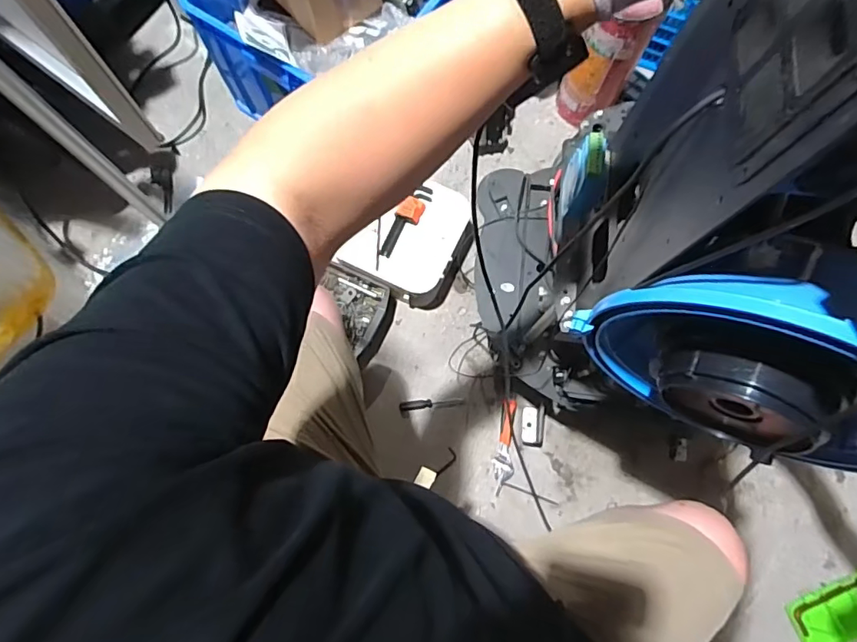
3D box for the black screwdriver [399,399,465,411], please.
[{"bbox_3d":[0.008,0.176,1.102,0.139,0.012,0.020,-7,77,-4],"label":"black screwdriver"}]

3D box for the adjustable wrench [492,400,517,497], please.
[{"bbox_3d":[0.162,0.265,1.081,0.042,0.019,0.191,5,76,-1],"label":"adjustable wrench"}]

